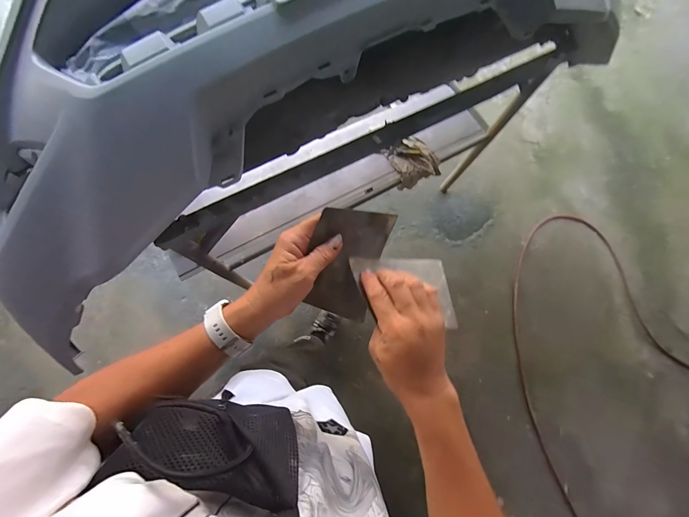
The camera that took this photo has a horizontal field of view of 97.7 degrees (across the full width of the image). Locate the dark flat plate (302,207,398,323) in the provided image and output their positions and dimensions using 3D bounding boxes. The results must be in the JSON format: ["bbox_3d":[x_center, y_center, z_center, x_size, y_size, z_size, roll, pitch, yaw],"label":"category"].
[{"bbox_3d":[0.004,0.006,0.367,0.095,0.012,0.134,10,97,-30],"label":"dark flat plate"}]

